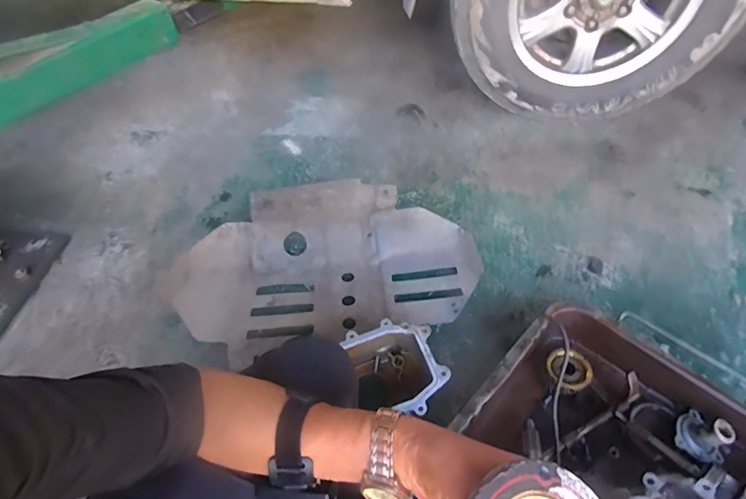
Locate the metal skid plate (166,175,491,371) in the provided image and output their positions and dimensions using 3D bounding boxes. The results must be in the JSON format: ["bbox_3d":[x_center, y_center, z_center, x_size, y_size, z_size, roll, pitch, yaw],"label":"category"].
[{"bbox_3d":[-0.119,0.030,0.997,0.695,0.097,0.387,-13,53,-5],"label":"metal skid plate"}]

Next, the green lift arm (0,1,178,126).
[{"bbox_3d":[-0.751,-0.413,0.979,0.102,0.180,0.658,34,63,26],"label":"green lift arm"}]

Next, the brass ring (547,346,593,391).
[{"bbox_3d":[0.362,0.221,0.801,0.076,0.021,0.068,43,85,9],"label":"brass ring"}]

